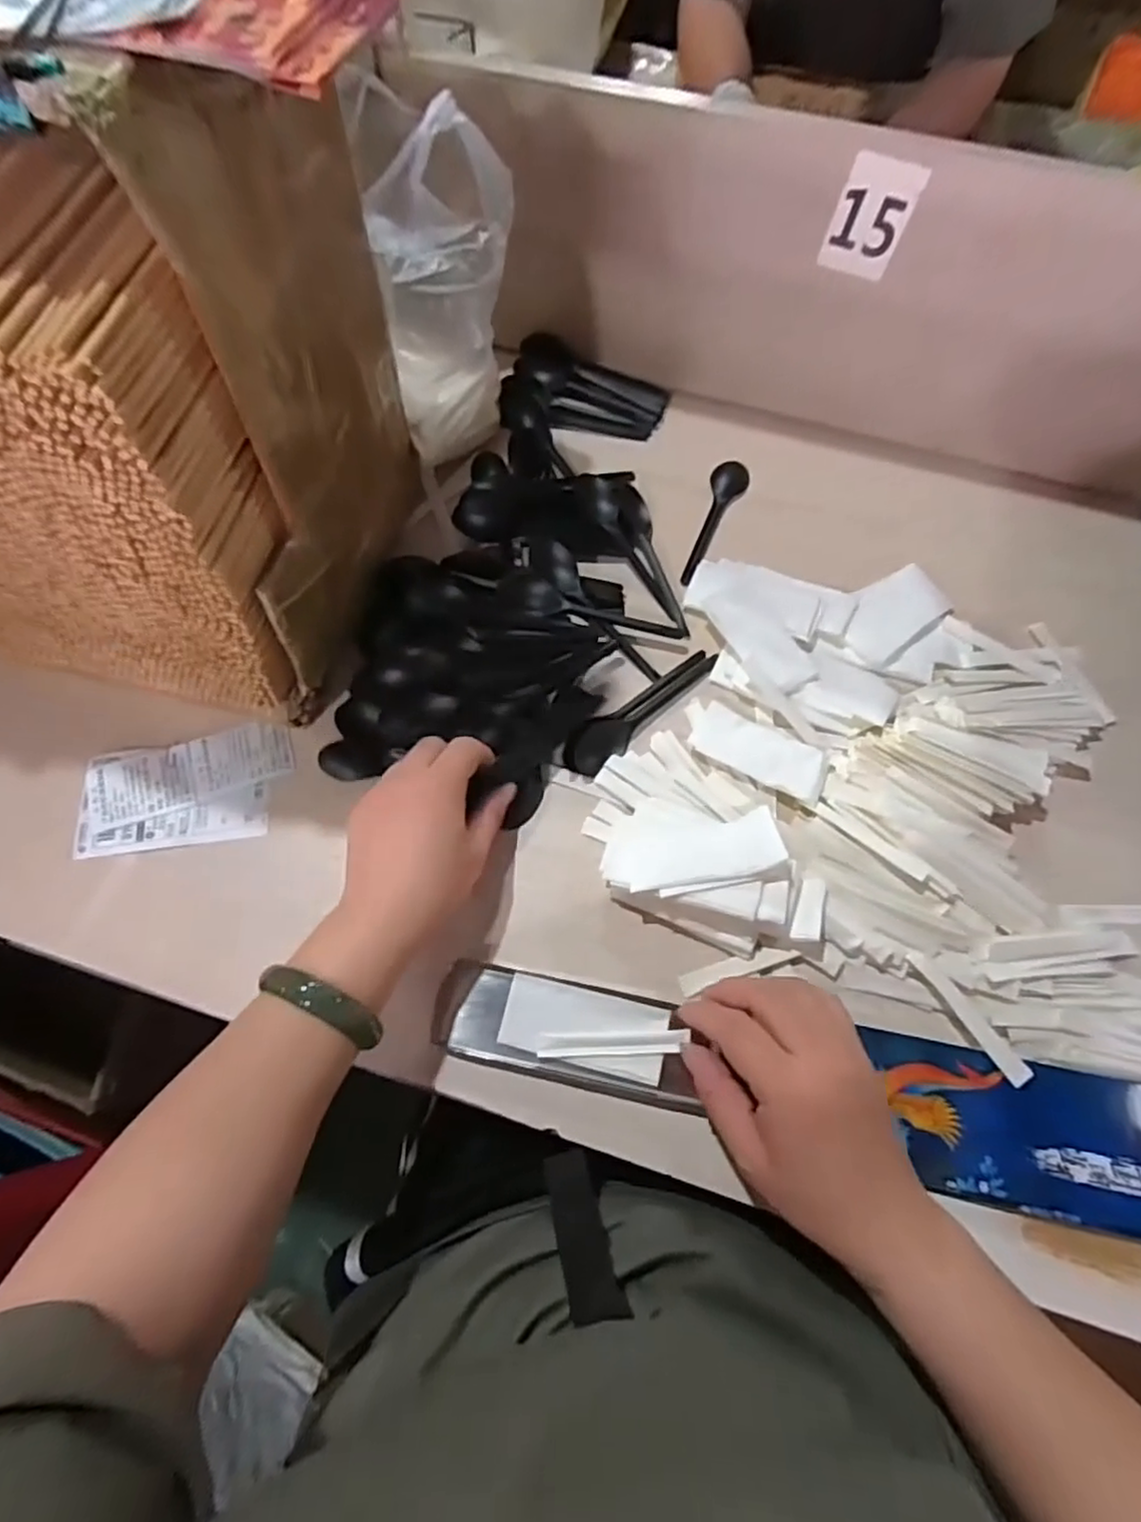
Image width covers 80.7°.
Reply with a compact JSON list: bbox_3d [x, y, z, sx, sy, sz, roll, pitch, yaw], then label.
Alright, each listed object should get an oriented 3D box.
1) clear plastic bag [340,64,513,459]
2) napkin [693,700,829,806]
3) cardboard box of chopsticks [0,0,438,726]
[{"bbox_3d":[-0.084,-0.325,0.489,0.101,0.226,0.069,-9,67,-3],"label":"clear plastic bag"},{"bbox_3d":[0.135,-0.009,0.477,0.091,0.006,0.045,27,70,12],"label":"napkin"},{"bbox_3d":[-0.379,-0.248,0.418,0.475,0.315,0.275,14,68,7],"label":"cardboard box of chopsticks"}]

